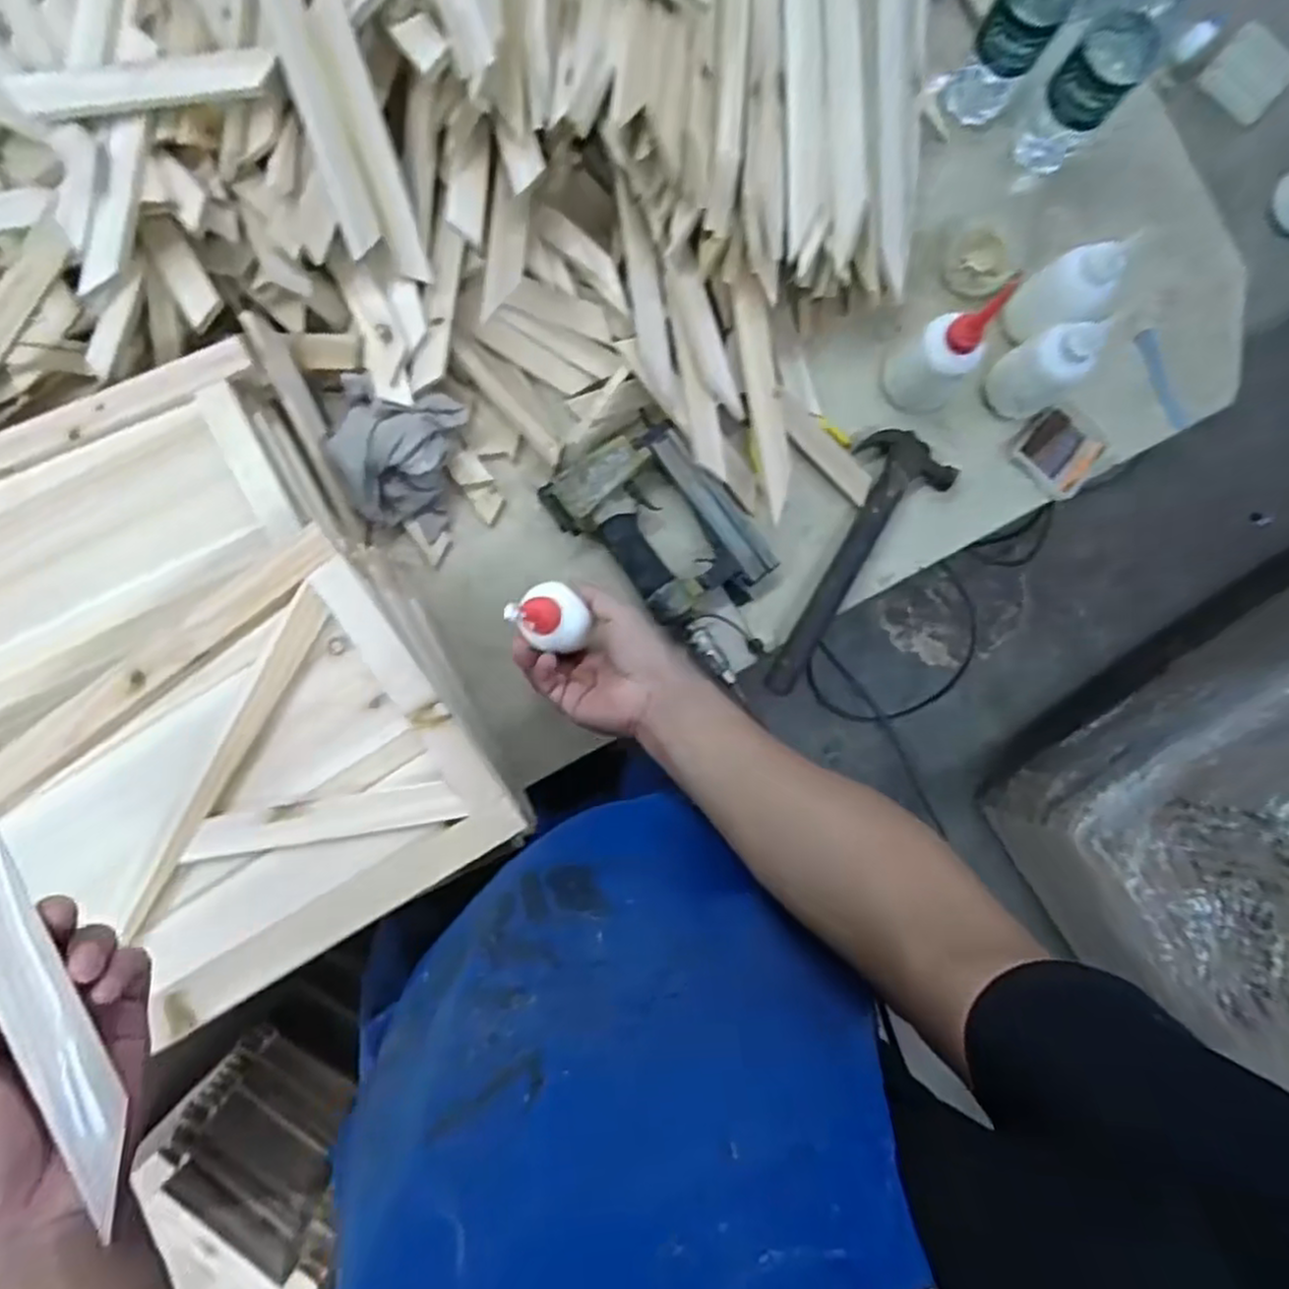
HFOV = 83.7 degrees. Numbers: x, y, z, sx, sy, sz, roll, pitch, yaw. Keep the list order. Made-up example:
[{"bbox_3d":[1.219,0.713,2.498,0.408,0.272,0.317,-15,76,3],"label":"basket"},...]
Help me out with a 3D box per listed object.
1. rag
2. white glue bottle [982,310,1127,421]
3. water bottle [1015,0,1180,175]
[{"bbox_3d":[-0.226,-0.169,0.643,0.108,0.056,0.121,13,89,-4],"label":"rag"},{"bbox_3d":[0.358,-0.247,0.648,0.047,0.111,0.059,-33,92,-3],"label":"white glue bottle"},{"bbox_3d":[0.392,-0.490,0.598,0.059,0.232,0.059,0,90,-4],"label":"water bottle"}]

